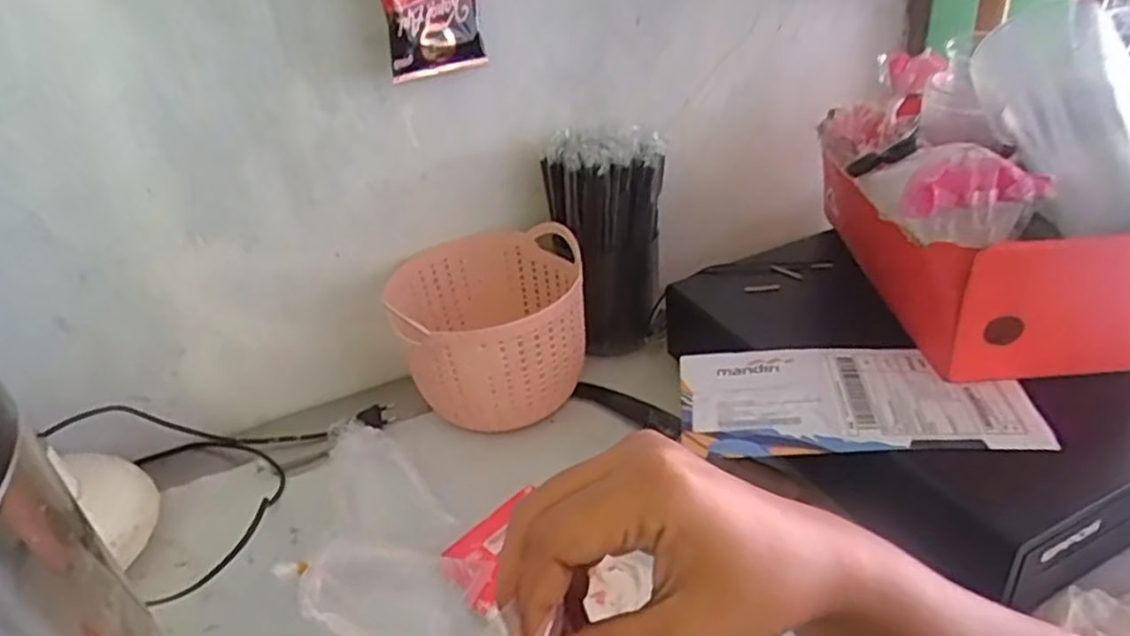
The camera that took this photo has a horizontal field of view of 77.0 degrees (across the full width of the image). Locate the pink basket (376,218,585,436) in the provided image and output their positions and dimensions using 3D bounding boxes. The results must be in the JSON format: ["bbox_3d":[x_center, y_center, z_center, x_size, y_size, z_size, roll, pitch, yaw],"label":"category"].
[{"bbox_3d":[-0.066,0.006,0.669,0.166,0.116,0.173,-5,31,3],"label":"pink basket"}]

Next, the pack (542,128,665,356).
[{"bbox_3d":[0.040,-0.076,0.711,0.098,0.210,0.093,-26,36,-29],"label":"pack"}]

